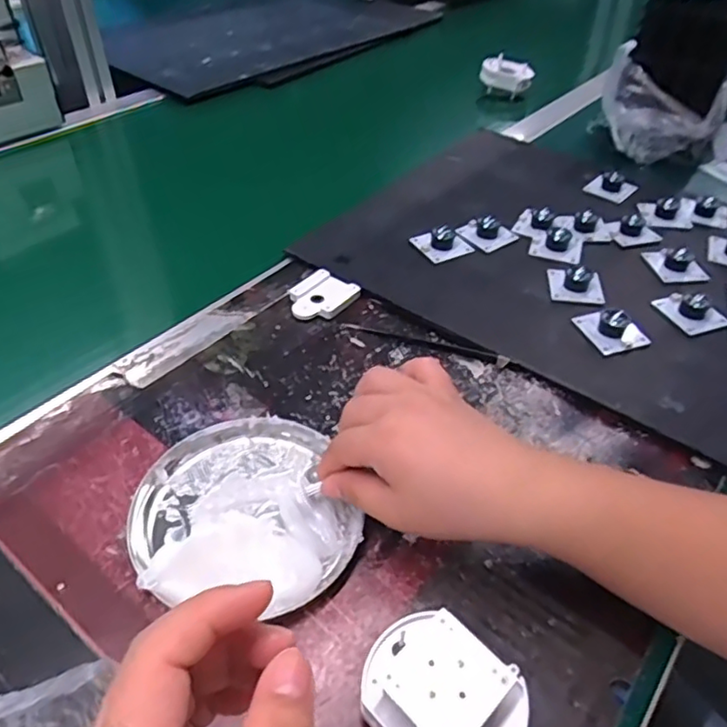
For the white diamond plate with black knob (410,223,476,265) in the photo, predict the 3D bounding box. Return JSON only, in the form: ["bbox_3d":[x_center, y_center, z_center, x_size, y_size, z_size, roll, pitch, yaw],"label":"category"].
[{"bbox_3d":[0.073,-0.112,0.545,0.045,0.021,0.040,-21,48,-22],"label":"white diamond plate with black knob"}]

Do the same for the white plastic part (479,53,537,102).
[{"bbox_3d":[0.201,-0.401,0.851,0.073,0.044,0.024,24,48,21],"label":"white plastic part"}]

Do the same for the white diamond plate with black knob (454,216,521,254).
[{"bbox_3d":[0.116,-0.126,0.562,0.044,0.022,0.042,-21,48,-23],"label":"white diamond plate with black knob"}]

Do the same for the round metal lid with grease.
[{"bbox_3d":[-0.069,0.080,0.342,0.119,0.027,0.127,1,43,-1],"label":"round metal lid with grease"}]

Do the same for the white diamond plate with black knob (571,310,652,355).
[{"bbox_3d":[0.192,-0.030,0.463,0.041,0.021,0.041,-12,45,-15],"label":"white diamond plate with black knob"}]

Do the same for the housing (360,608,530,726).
[{"bbox_3d":[0.032,0.149,0.264,0.069,0.045,0.057,29,50,26],"label":"housing"}]

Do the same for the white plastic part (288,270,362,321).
[{"bbox_3d":[-0.036,-0.054,0.494,0.047,0.008,0.054,28,49,24],"label":"white plastic part"}]

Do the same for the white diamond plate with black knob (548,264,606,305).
[{"bbox_3d":[0.178,-0.070,0.502,0.041,0.022,0.040,6,44,5],"label":"white diamond plate with black knob"}]

